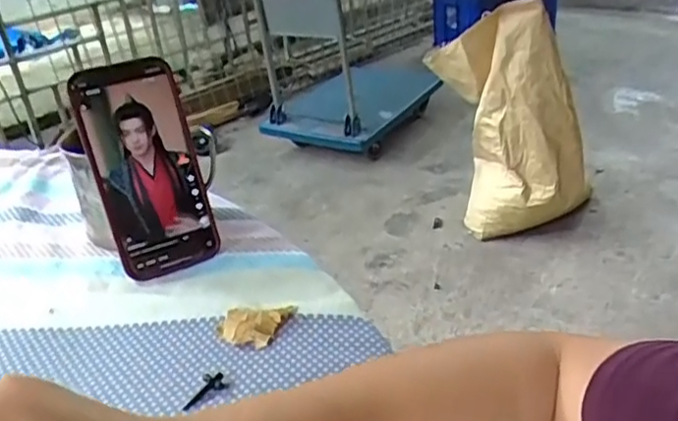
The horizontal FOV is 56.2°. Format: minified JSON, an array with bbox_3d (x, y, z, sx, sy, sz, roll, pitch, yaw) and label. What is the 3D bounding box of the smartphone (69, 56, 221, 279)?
[{"bbox_3d":[-0.144,-0.031,0.478,0.075,0.157,0.012,-17,8,-17],"label":"smartphone"}]

